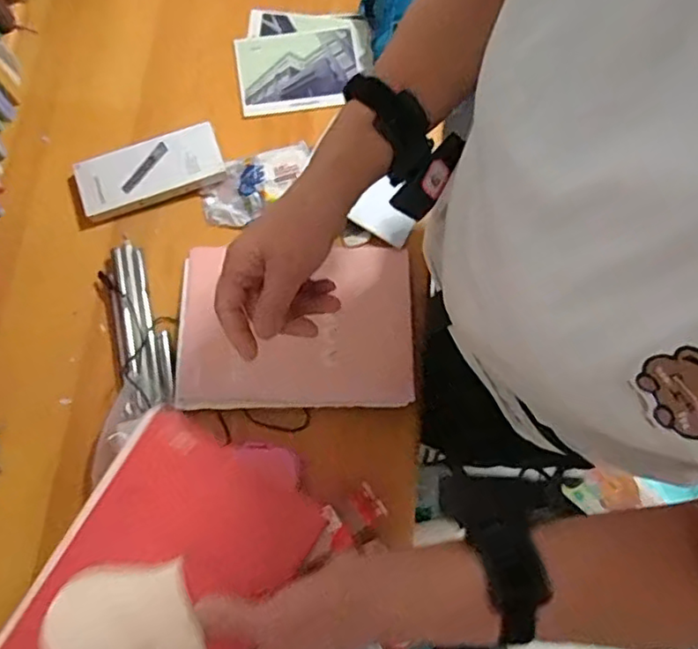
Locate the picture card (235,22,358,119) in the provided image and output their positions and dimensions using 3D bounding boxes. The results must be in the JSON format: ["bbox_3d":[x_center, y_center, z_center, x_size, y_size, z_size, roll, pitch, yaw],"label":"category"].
[{"bbox_3d":[-0.063,-0.326,0.786,0.153,0.010,0.114,-9,79,-3],"label":"picture card"}]

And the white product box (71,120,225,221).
[{"bbox_3d":[-0.236,-0.183,0.741,0.167,0.031,0.069,-20,80,-5],"label":"white product box"}]

